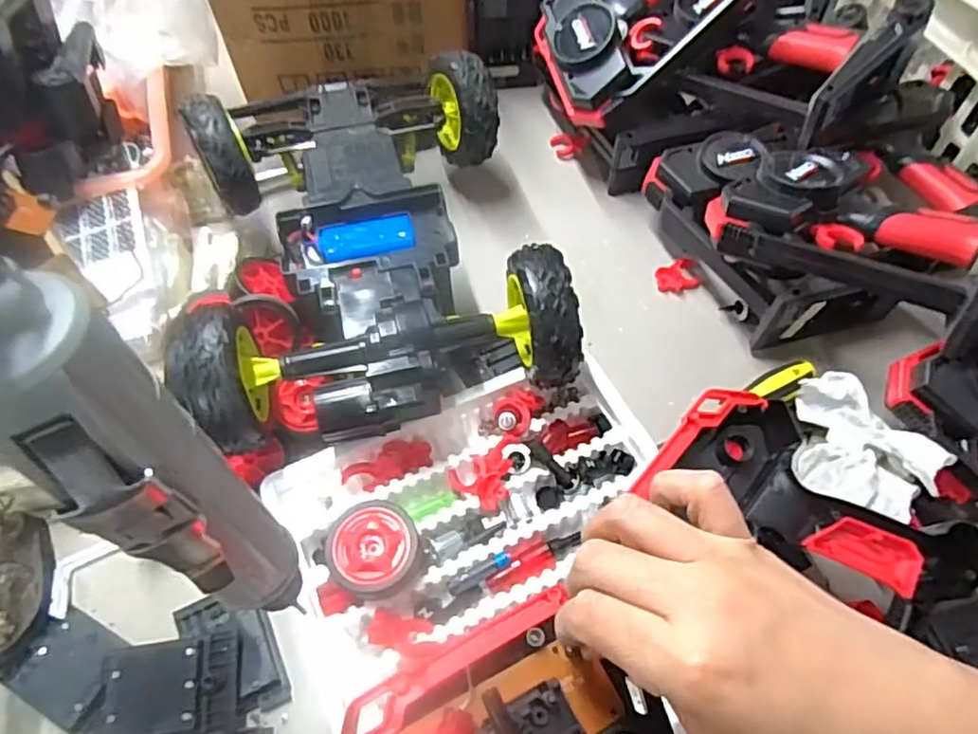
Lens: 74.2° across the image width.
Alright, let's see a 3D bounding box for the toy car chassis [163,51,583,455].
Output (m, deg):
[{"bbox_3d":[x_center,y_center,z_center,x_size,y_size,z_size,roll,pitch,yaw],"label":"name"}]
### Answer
[{"bbox_3d":[-0.092,-0.105,0.495,0.239,0.102,0.338,-11,58,-6],"label":"toy car chassis"}]

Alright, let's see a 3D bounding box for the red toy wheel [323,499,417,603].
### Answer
[{"bbox_3d":[-0.072,0.114,0.406,0.055,0.025,0.057,0,58,0],"label":"red toy wheel"}]

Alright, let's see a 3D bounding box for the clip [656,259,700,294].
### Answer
[{"bbox_3d":[0.164,-0.081,0.565,0.035,0.015,0.031,-4,58,-2],"label":"clip"}]

